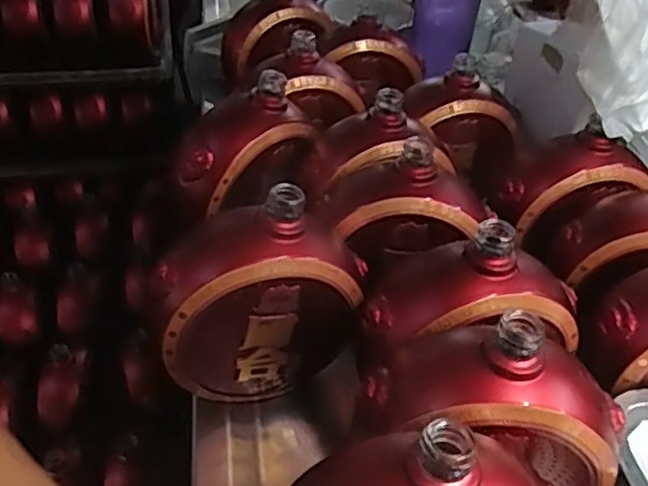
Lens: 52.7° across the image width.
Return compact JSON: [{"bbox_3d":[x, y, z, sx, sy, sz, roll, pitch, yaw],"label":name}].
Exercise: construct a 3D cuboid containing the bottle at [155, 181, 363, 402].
[{"bbox_3d":[-0.042,0.034,0.423,0.128,0.135,0.058,-8,40,-12],"label":"bottle"}]

